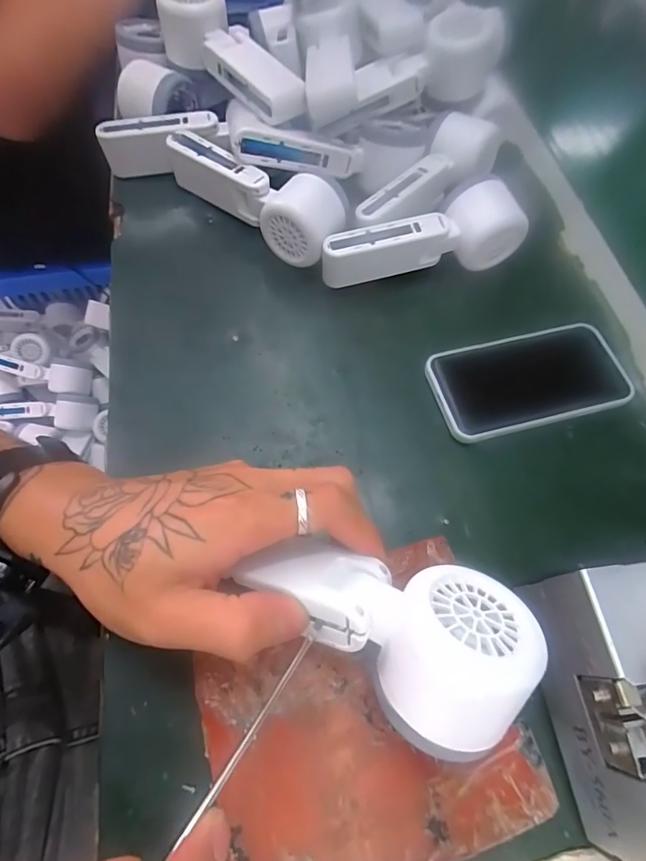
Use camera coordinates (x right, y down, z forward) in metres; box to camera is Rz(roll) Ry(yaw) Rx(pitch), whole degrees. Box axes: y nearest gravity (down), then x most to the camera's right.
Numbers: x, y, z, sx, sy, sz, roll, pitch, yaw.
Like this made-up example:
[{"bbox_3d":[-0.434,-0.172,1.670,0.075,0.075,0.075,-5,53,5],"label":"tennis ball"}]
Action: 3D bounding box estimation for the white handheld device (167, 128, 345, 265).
[{"bbox_3d":[-0.056,-0.199,0.378,0.165,0.058,0.052,36,67,13],"label":"white handheld device"}]

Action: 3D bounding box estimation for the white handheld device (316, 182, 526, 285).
[{"bbox_3d":[0.079,-0.160,0.369,0.166,0.054,0.046,-8,65,-8],"label":"white handheld device"}]

